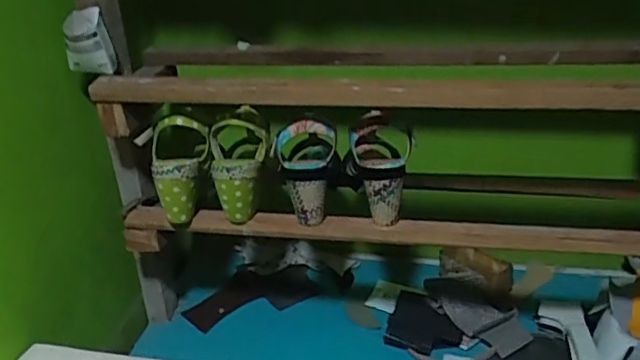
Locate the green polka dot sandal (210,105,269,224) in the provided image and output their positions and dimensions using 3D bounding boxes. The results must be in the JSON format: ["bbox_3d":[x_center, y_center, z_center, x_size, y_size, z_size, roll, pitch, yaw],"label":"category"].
[{"bbox_3d":[-0.114,-0.021,0.772,0.080,0.151,0.057,5,-4,14],"label":"green polka dot sandal"}]

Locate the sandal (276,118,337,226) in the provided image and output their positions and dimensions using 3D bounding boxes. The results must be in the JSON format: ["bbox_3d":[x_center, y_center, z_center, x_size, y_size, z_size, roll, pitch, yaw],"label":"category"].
[{"bbox_3d":[-0.015,-0.013,0.765,0.082,0.127,0.075,-3,25,-2],"label":"sandal"}]

